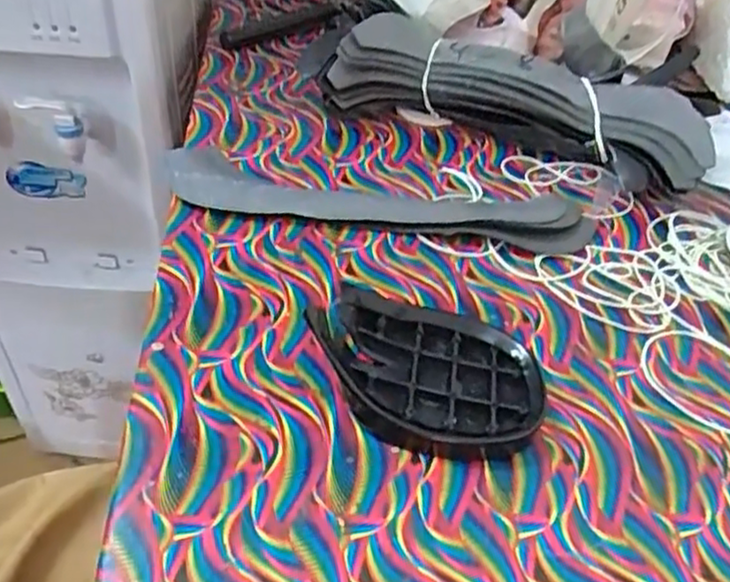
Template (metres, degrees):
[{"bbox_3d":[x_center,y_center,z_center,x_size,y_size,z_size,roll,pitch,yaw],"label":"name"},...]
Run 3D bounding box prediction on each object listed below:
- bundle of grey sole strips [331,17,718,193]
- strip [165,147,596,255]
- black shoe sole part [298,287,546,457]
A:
[{"bbox_3d":[0.124,-0.153,0.561,0.302,0.067,0.102,18,45,10],"label":"bundle of grey sole strips"},{"bbox_3d":[0.013,-0.067,0.511,0.313,0.012,0.064,7,44,-1],"label":"strip"},{"bbox_3d":[0.034,0.045,0.386,0.126,0.026,0.088,8,44,0],"label":"black shoe sole part"}]

